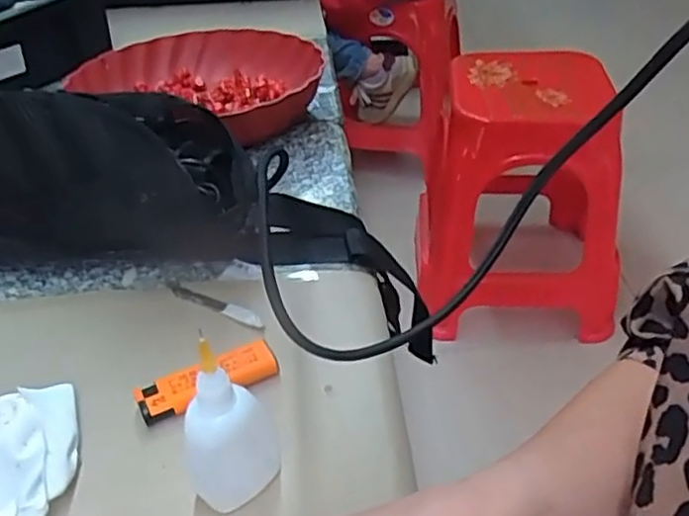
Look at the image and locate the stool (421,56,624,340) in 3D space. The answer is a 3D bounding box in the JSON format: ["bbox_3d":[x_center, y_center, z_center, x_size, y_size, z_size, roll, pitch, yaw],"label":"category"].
[{"bbox_3d":[0.343,-0.133,1.431,0.391,0.482,0.346,-3,41,-1],"label":"stool"}]

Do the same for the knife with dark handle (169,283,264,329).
[{"bbox_3d":[-0.087,0.031,0.454,0.084,0.004,0.011,19,43,26],"label":"knife with dark handle"}]

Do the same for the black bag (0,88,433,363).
[{"bbox_3d":[-0.109,-0.045,0.497,0.372,0.126,0.105,10,38,-2],"label":"black bag"}]

